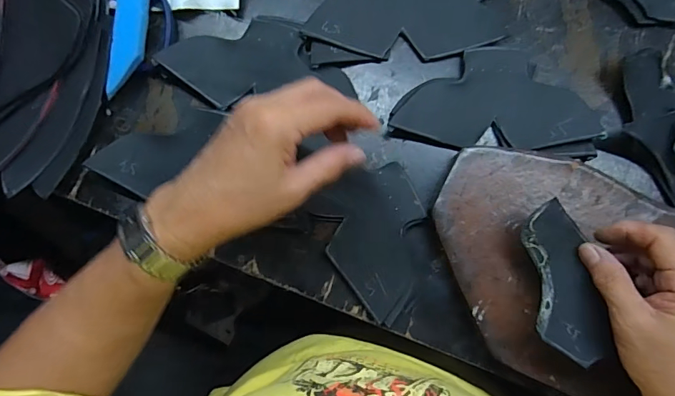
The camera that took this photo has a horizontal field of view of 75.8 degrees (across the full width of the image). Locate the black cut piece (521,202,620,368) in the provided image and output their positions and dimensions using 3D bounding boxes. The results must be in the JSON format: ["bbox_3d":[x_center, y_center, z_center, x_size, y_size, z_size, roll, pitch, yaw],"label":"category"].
[{"bbox_3d":[0.168,0.062,0.323,0.049,0.010,0.115,-9,77,-2],"label":"black cut piece"}]

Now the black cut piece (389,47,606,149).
[{"bbox_3d":[0.139,-0.088,0.384,0.172,0.012,0.084,2,87,3],"label":"black cut piece"}]

